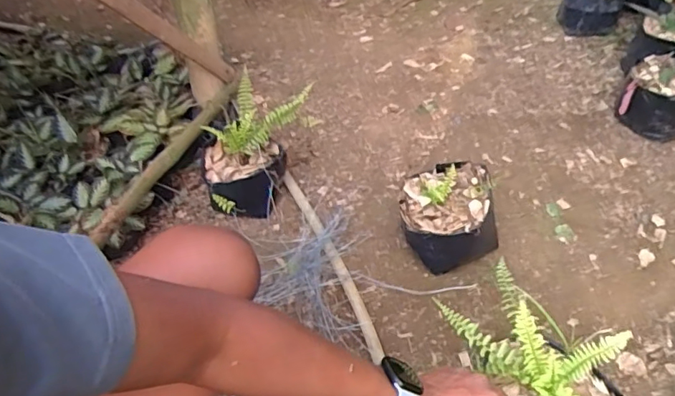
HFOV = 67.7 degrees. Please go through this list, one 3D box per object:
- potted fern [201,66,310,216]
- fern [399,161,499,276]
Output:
[{"bbox_3d":[-0.150,-0.061,0.920,0.182,0.216,0.183,11,49,13],"label":"potted fern"},{"bbox_3d":[0.183,0.035,0.853,0.156,0.137,0.150,0,47,6],"label":"fern"}]

